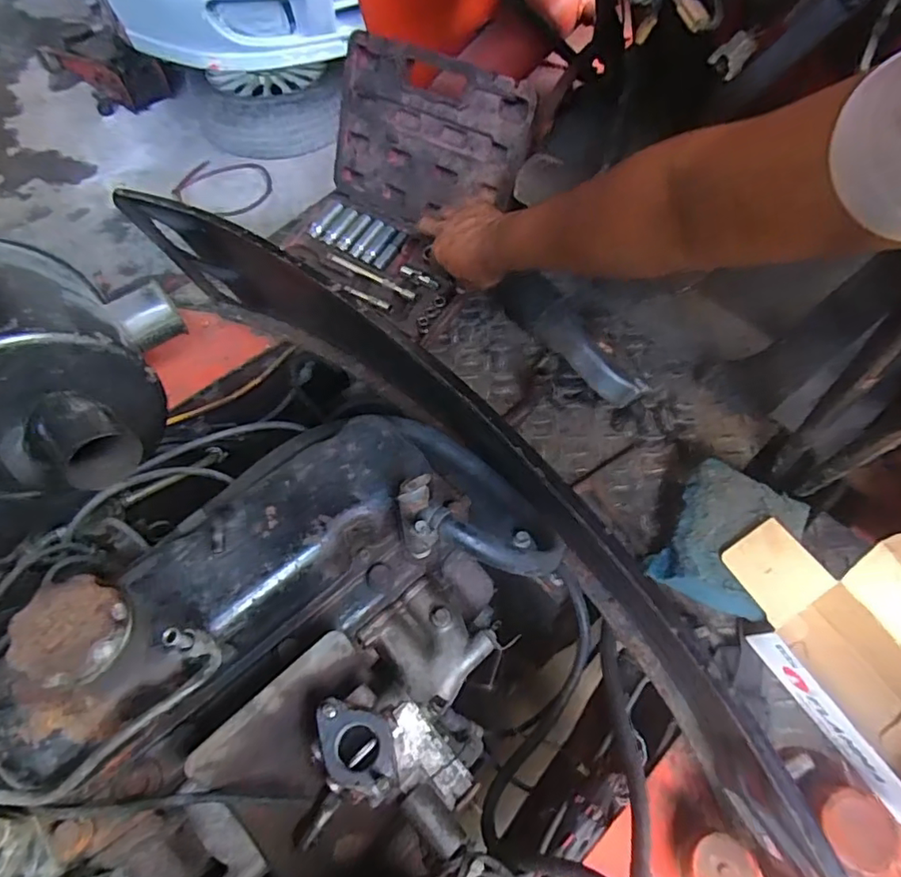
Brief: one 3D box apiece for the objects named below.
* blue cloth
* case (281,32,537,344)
[{"bbox_3d":[0.258,0.094,0.524,0.103,0.065,0.120,28,61,16],"label":"blue cloth"},{"bbox_3d":[-0.076,-0.328,0.714,0.274,0.206,0.233,33,63,19],"label":"case"}]

